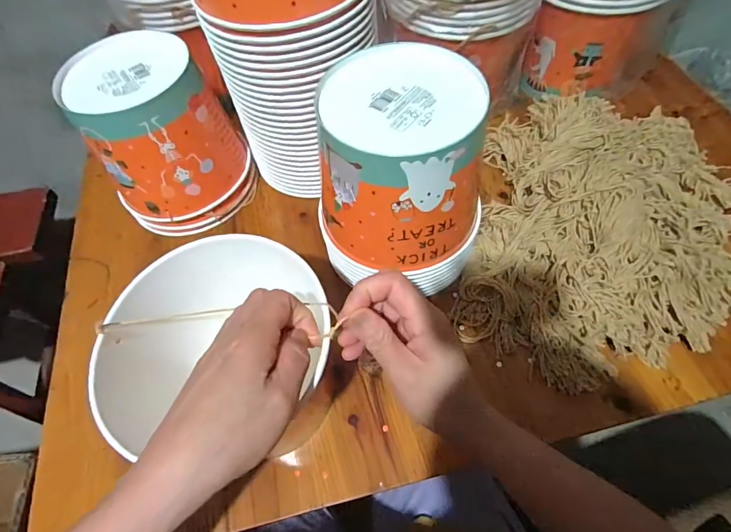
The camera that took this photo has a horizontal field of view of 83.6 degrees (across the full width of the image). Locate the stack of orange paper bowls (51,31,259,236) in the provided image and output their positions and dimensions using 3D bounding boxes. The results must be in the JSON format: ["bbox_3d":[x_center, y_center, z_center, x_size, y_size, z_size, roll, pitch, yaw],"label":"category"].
[{"bbox_3d":[-0.217,-0.141,0.459,0.145,0.165,0.133,-22,60,-10],"label":"stack of orange paper bowls"}]

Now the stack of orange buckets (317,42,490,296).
[{"bbox_3d":[0.035,-0.077,0.386,0.145,0.186,0.145,-2,59,2],"label":"stack of orange buckets"}]

